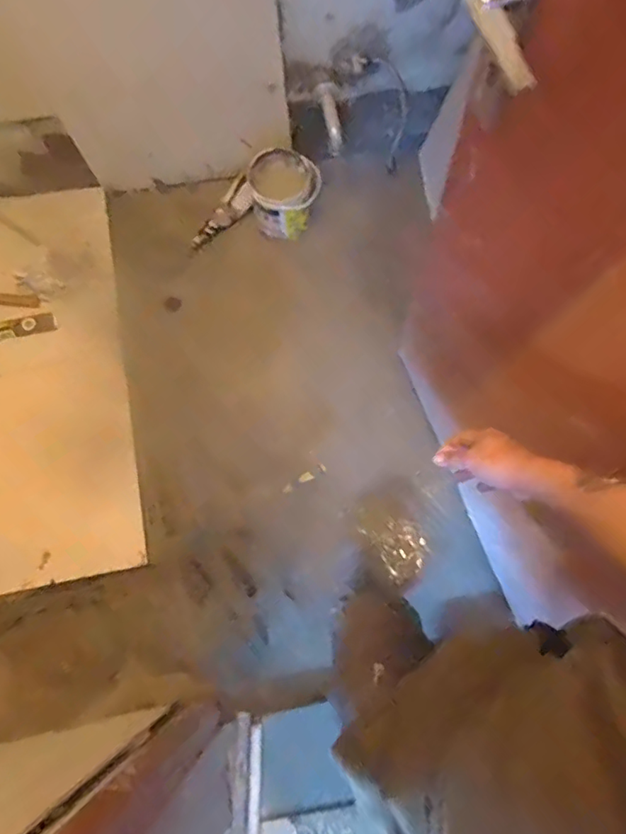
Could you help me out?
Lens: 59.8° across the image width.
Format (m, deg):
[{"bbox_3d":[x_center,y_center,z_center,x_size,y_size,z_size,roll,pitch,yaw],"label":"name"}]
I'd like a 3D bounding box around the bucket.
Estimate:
[{"bbox_3d":[-0.079,-0.616,1.494,0.172,0.158,0.184,0,75,2],"label":"bucket"}]

